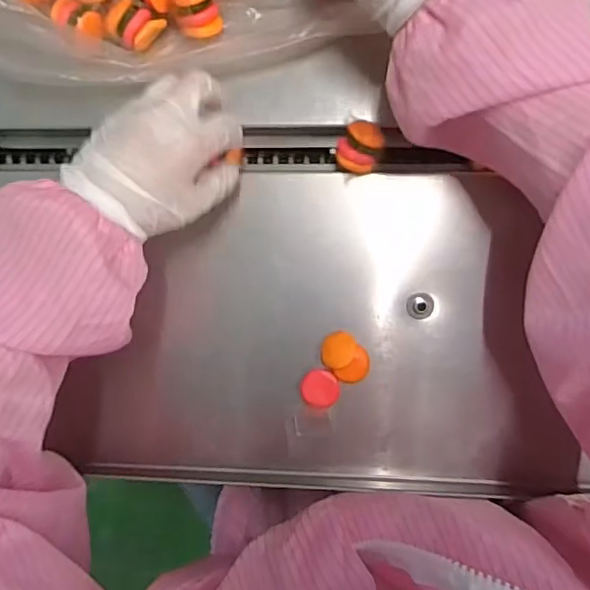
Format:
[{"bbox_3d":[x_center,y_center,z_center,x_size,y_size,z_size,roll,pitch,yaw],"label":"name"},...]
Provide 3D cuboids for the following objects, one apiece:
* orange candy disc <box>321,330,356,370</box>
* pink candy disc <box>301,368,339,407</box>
[{"bbox_3d":[0.032,0.041,0.433,0.024,0.004,0.027,0,74,2],"label":"orange candy disc"},{"bbox_3d":[0.019,0.069,0.438,0.028,0.007,0.027,0,90,6],"label":"pink candy disc"}]

